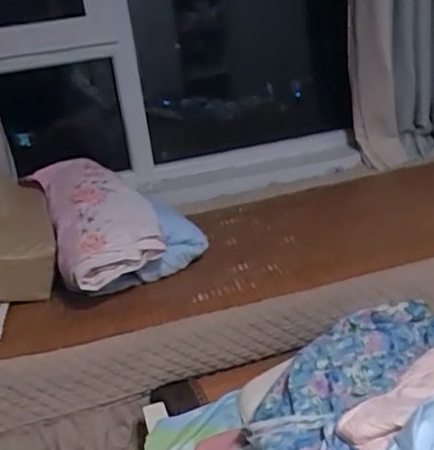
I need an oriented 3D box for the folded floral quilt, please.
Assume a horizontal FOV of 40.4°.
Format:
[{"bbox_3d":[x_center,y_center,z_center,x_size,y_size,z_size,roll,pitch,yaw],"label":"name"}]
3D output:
[{"bbox_3d":[-0.309,-0.029,1.499,0.244,0.141,0.518,-14,24,-15],"label":"folded floral quilt"}]

